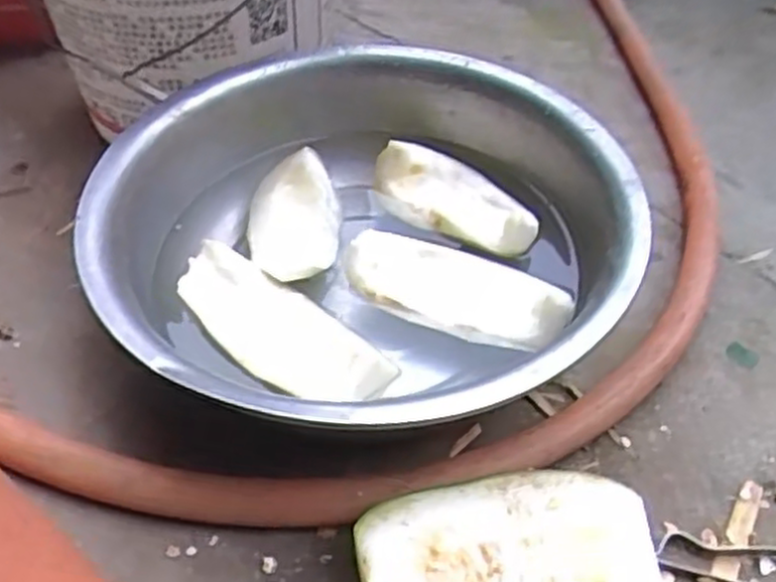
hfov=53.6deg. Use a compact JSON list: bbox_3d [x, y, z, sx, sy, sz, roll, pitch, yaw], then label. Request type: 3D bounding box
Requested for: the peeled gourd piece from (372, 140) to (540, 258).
[{"bbox_3d":[0.048,-0.067,0.558,0.063,0.031,0.144,-34,56,-27],"label":"peeled gourd piece"}]

